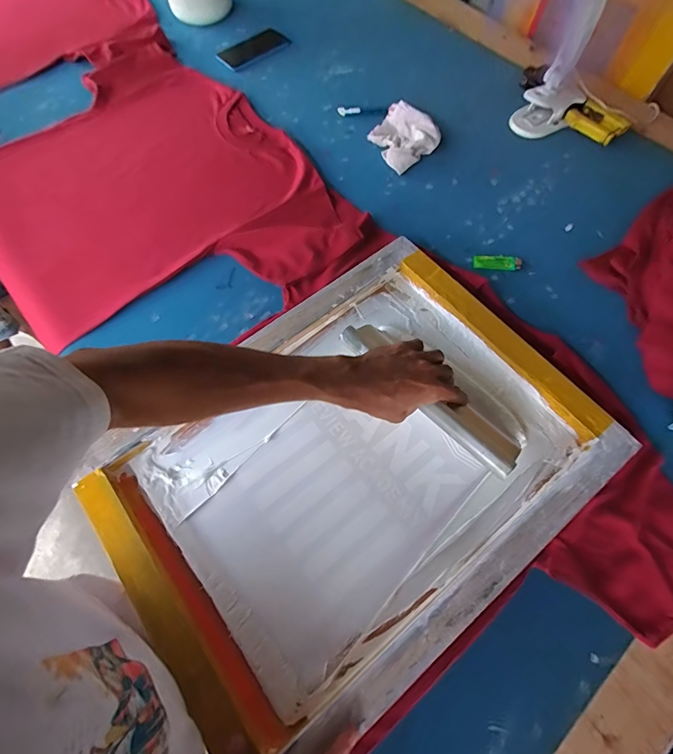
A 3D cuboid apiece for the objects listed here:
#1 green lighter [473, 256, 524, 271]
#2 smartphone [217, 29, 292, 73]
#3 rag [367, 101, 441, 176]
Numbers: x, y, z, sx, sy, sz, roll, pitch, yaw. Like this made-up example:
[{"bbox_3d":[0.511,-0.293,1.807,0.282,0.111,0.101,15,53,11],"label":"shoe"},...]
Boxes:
[{"bbox_3d":[0.273,-0.192,0.672,0.078,0.010,0.027,5,66,2],"label":"green lighter"},{"bbox_3d":[-0.196,-0.765,0.926,0.167,0.012,0.082,-36,71,-15],"label":"smartphone"},{"bbox_3d":[0.127,-0.477,0.785,0.129,0.034,0.134,-40,72,-16],"label":"rag"}]

